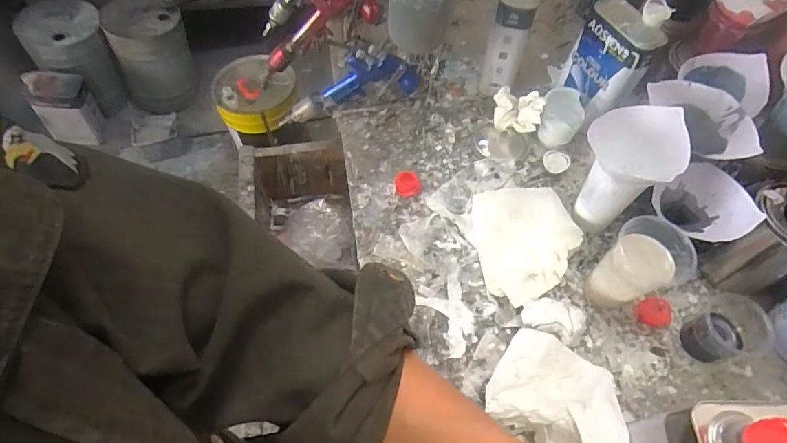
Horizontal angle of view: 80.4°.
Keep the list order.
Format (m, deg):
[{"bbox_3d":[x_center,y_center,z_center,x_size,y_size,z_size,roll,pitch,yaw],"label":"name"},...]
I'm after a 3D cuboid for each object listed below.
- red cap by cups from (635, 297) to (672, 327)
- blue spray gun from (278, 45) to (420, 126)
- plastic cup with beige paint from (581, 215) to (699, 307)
[{"bbox_3d":[0.353,0.123,0.632,0.043,0.013,0.036,0,59,-1],"label":"red cap by cups"},{"bbox_3d":[-0.093,-0.224,0.825,0.283,0.109,0.035,-15,54,31],"label":"blue spray gun"},{"bbox_3d":[0.307,0.063,0.597,0.073,0.143,0.088,-31,65,-18],"label":"plastic cup with beige paint"}]

